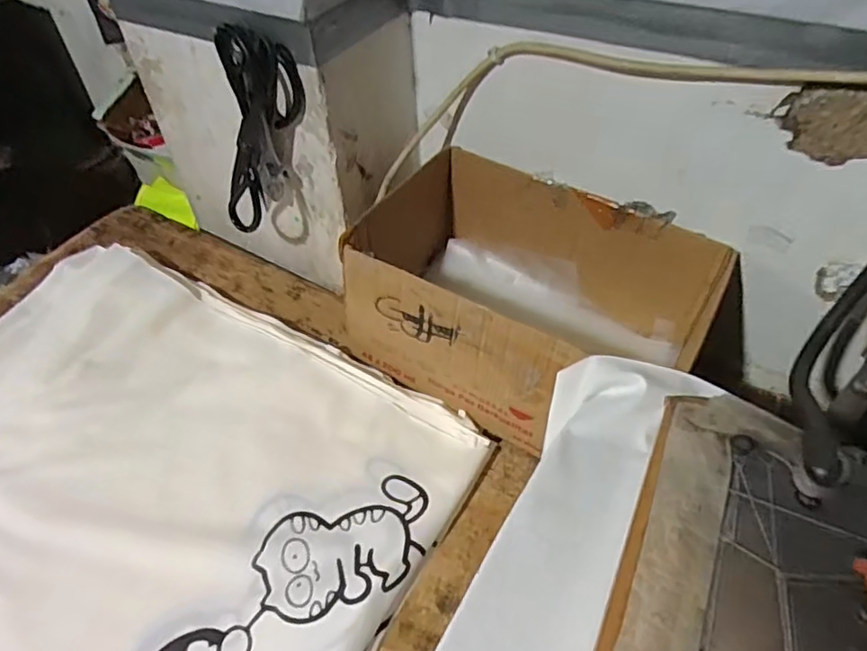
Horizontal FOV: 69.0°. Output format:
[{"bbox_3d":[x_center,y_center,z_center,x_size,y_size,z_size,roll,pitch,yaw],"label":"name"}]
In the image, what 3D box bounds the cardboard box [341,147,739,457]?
[{"bbox_3d":[0.106,-0.015,0.747,0.351,0.216,0.249,23,52,23],"label":"cardboard box"}]

